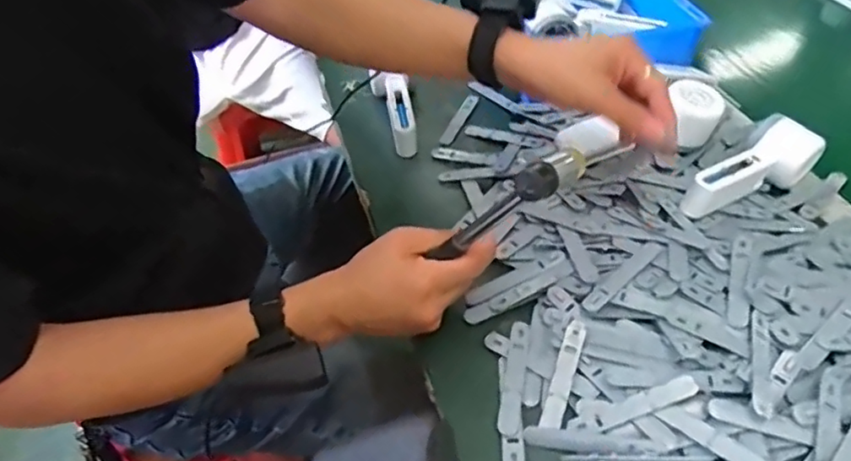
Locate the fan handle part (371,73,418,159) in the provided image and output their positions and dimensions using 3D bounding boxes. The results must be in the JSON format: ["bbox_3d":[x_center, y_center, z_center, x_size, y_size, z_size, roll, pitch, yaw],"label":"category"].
[{"bbox_3d":[-0.030,-0.133,0.677,0.033,0.043,0.105,-13,64,-10],"label":"fan handle part"}]

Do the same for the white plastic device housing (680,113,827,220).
[{"bbox_3d":[0.305,-0.052,0.554,0.151,0.041,0.062,-34,54,-26],"label":"white plastic device housing"}]

